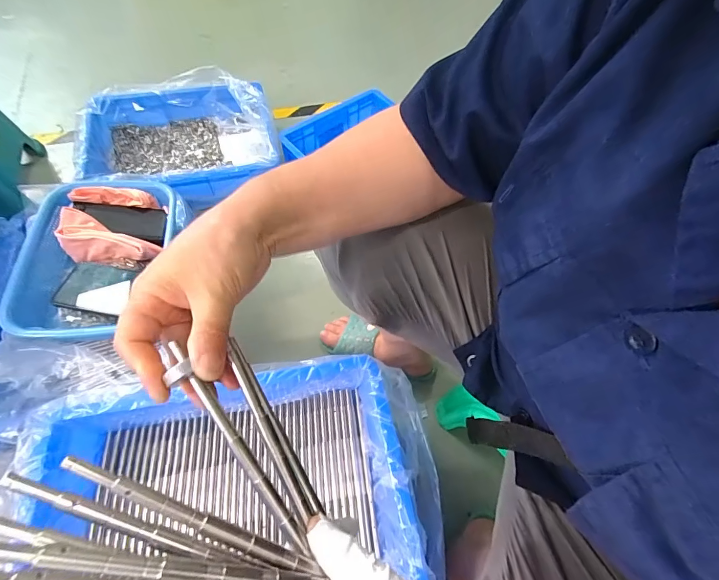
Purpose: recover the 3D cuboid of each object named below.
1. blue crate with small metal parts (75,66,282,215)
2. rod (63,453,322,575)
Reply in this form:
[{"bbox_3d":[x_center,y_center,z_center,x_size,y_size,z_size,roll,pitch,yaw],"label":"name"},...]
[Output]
[{"bbox_3d":[-0.413,-0.343,0.851,0.418,0.116,0.329,-16,63,-12],"label":"blue crate with small metal parts"},{"bbox_3d":[-0.078,0.114,0.177,0.133,0.006,0.007,36,61,-15],"label":"rod"}]

